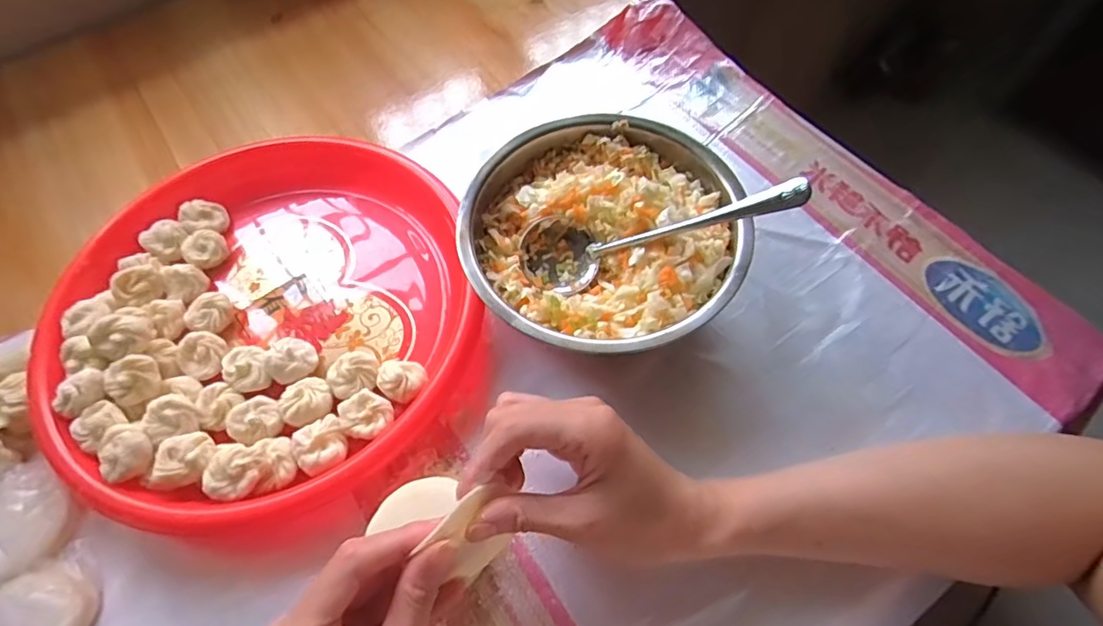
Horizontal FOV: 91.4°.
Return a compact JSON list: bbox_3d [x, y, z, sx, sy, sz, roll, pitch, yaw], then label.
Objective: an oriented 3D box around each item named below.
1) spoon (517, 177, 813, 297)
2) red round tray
[{"bbox_3d":[0.064,-0.054,0.337,0.176,0.037,0.047,-15,58,24],"label":"spoon"},{"bbox_3d":[-0.206,-0.014,0.388,0.279,0.049,0.304,-1,61,2],"label":"red round tray"}]

